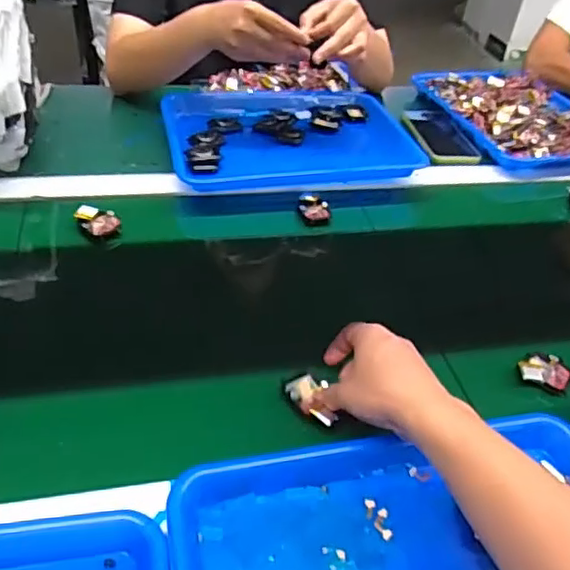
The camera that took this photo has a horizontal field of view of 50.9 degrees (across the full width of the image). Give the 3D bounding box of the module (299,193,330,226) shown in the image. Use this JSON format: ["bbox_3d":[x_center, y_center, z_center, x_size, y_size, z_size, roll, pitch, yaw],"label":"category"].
[{"bbox_3d":[0.037,-0.093,0.747,0.040,0.023,0.042,8,42,-1],"label":"module"}]

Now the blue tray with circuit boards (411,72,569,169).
[{"bbox_3d":[0.369,-0.275,0.949,0.218,0.040,0.316,-9,45,-19],"label":"blue tray with circuit boards"}]

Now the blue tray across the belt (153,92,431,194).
[{"bbox_3d":[0.003,-0.212,0.853,0.339,0.042,0.236,-5,44,-15],"label":"blue tray across the belt"}]

